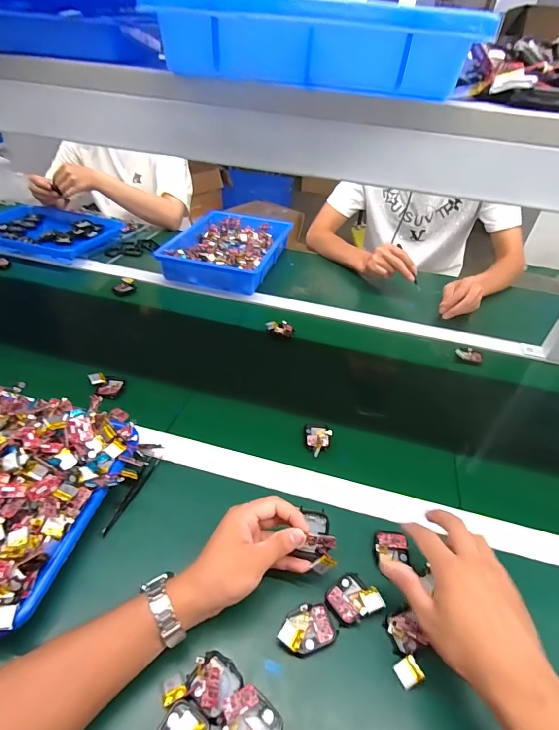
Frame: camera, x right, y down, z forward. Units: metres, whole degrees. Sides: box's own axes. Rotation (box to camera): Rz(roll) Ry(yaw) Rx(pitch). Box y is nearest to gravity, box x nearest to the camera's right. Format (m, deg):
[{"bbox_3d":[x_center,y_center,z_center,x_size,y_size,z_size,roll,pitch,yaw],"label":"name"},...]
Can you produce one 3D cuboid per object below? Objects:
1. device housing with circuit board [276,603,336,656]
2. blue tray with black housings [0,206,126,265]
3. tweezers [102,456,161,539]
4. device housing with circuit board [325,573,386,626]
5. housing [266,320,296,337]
[{"bbox_3d":[0.026,0.255,0.374,0.054,0.011,0.037,-15,44,-22],"label":"device housing with circuit board"},{"bbox_3d":[-0.611,-0.356,1.033,0.353,0.044,0.242,14,41,11],"label":"blue tray with black housings"},{"bbox_3d":[-0.182,0.158,0.479,0.012,0.010,0.110,16,41,13],"label":"tweezers"},{"bbox_3d":[0.076,0.240,0.395,0.046,0.013,0.047,-31,51,-34],"label":"device housing with circuit board"},{"bbox_3d":[0.003,-0.074,0.772,0.055,0.018,0.029,16,41,13],"label":"housing"}]

